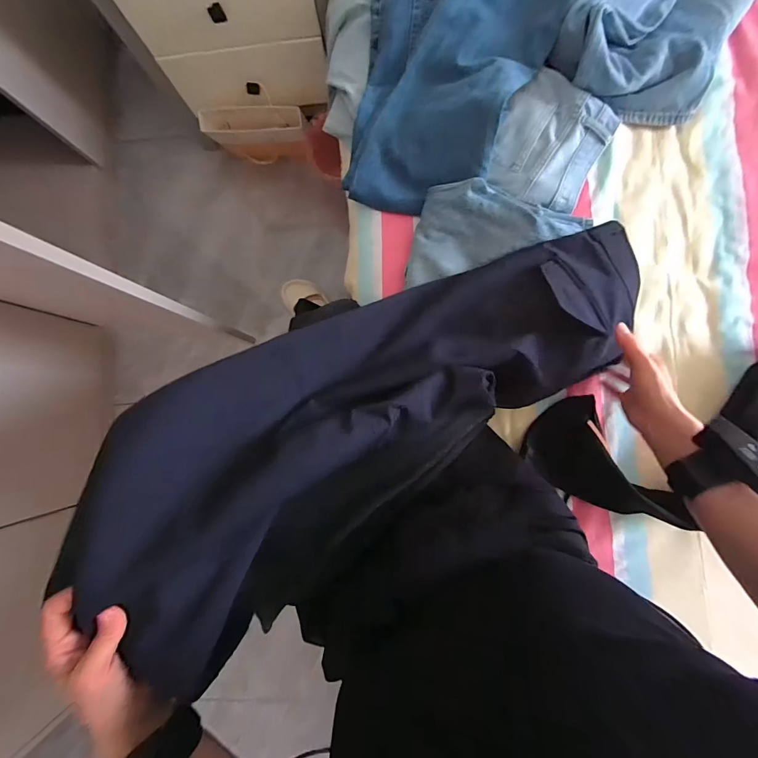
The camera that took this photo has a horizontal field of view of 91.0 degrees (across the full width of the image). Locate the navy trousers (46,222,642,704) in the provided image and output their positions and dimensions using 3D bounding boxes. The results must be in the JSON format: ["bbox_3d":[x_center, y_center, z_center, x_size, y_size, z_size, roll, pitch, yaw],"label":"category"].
[{"bbox_3d":[0.036,0.011,0.458,0.689,0.126,0.227,-31,84,-19],"label":"navy trousers"}]

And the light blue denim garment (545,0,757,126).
[{"bbox_3d":[0.424,-0.554,0.545,0.237,0.094,0.322,29,88,6],"label":"light blue denim garment"}]

